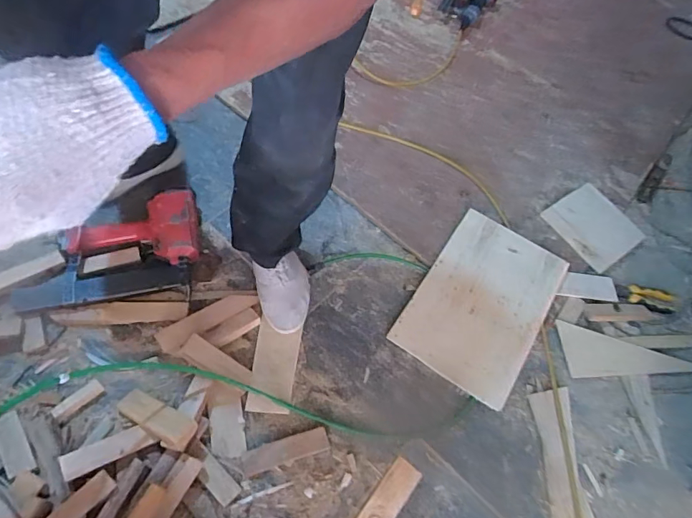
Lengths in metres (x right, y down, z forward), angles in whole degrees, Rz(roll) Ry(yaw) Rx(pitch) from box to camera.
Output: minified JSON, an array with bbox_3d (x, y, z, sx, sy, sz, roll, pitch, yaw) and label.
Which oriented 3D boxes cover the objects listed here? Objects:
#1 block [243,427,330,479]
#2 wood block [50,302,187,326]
[{"bbox_3d":[-0.104,0.330,0.767,0.147,0.015,0.039,-13,64,-16],"label":"block"},{"bbox_3d":[-0.414,0.098,0.829,0.230,0.025,0.042,-2,61,-10],"label":"wood block"}]

